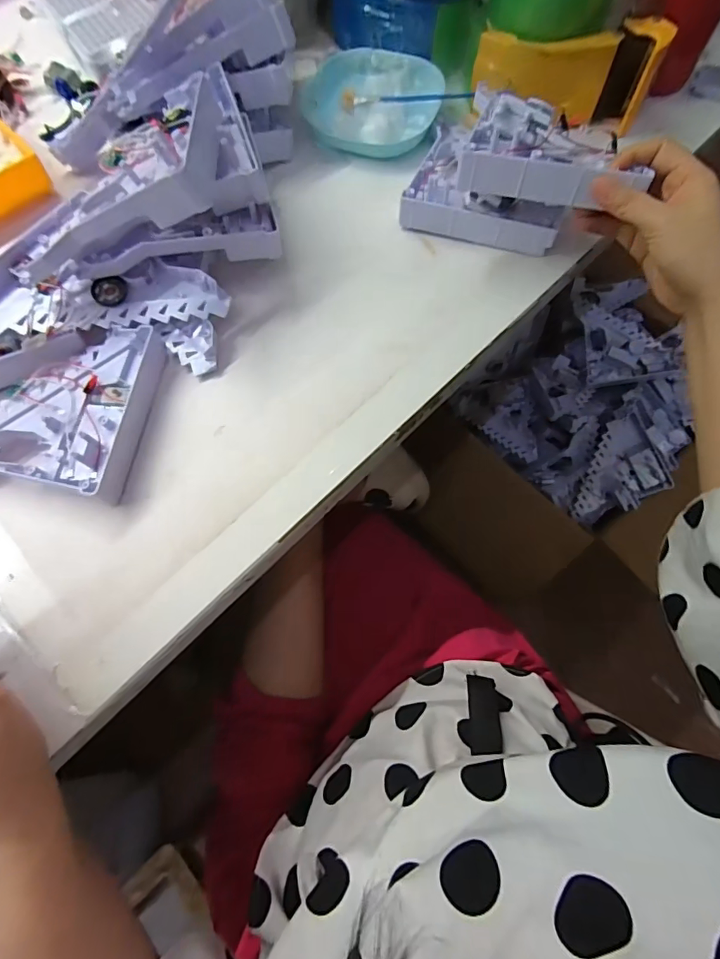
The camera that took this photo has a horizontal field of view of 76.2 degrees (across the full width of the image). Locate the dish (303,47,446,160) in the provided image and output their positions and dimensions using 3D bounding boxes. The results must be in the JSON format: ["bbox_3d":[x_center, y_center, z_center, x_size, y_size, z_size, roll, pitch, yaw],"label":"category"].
[{"bbox_3d":[0.011,-0.380,0.465,0.138,0.025,0.123,15,71,7],"label":"dish"}]

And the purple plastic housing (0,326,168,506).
[{"bbox_3d":[-0.233,-0.054,0.341,0.145,0.029,0.130,5,70,4],"label":"purple plastic housing"}]

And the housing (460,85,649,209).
[{"bbox_3d":[0.143,-0.254,0.342,0.124,0.042,0.078,12,70,6],"label":"housing"}]

